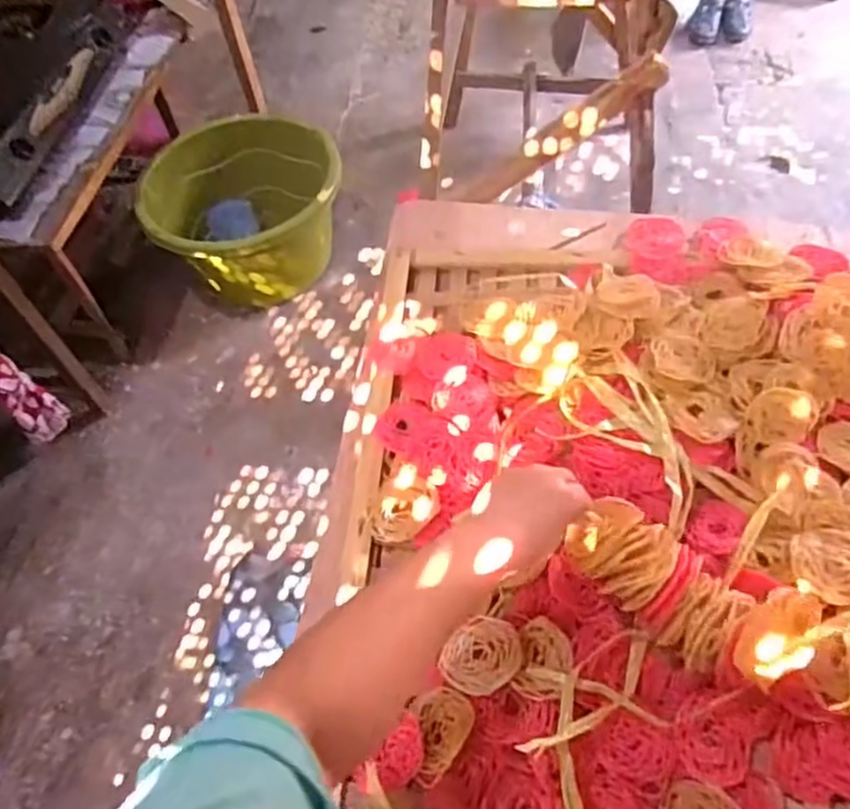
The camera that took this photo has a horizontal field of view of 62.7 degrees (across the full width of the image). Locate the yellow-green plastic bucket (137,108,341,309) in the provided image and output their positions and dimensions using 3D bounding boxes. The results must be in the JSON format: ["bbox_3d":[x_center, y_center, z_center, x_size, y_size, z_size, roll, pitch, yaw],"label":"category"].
[{"bbox_3d":[-0.464,-0.498,1.856,0.517,0.305,0.397,-41,63,-20],"label":"yellow-green plastic bucket"}]

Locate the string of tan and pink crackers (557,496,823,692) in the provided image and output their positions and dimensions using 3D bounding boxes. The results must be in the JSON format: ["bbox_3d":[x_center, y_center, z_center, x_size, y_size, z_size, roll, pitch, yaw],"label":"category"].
[{"bbox_3d":[0.193,0.144,0.535,0.066,0.074,0.183,-41,46,-20],"label":"string of tan and pink crackers"}]

